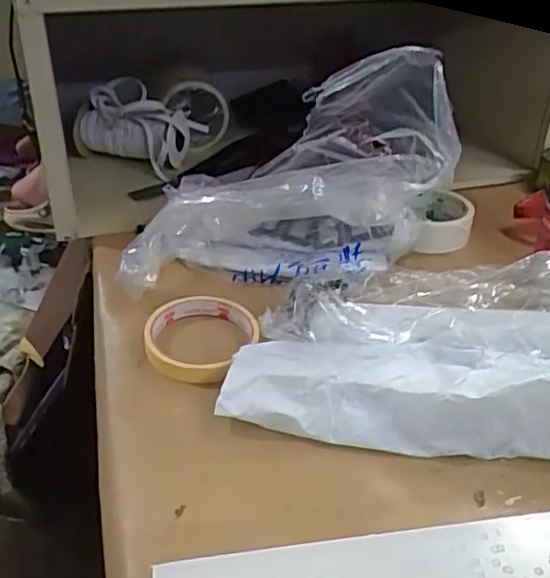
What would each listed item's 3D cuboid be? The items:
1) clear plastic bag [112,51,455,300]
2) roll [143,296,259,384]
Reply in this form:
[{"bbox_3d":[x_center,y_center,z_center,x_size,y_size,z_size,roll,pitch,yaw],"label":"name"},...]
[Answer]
[{"bbox_3d":[0.006,-0.095,0.496,0.245,0.187,0.113,7,34,12],"label":"clear plastic bag"},{"bbox_3d":[-0.055,0.035,0.474,0.084,0.014,0.090,-1,34,1],"label":"roll"}]

